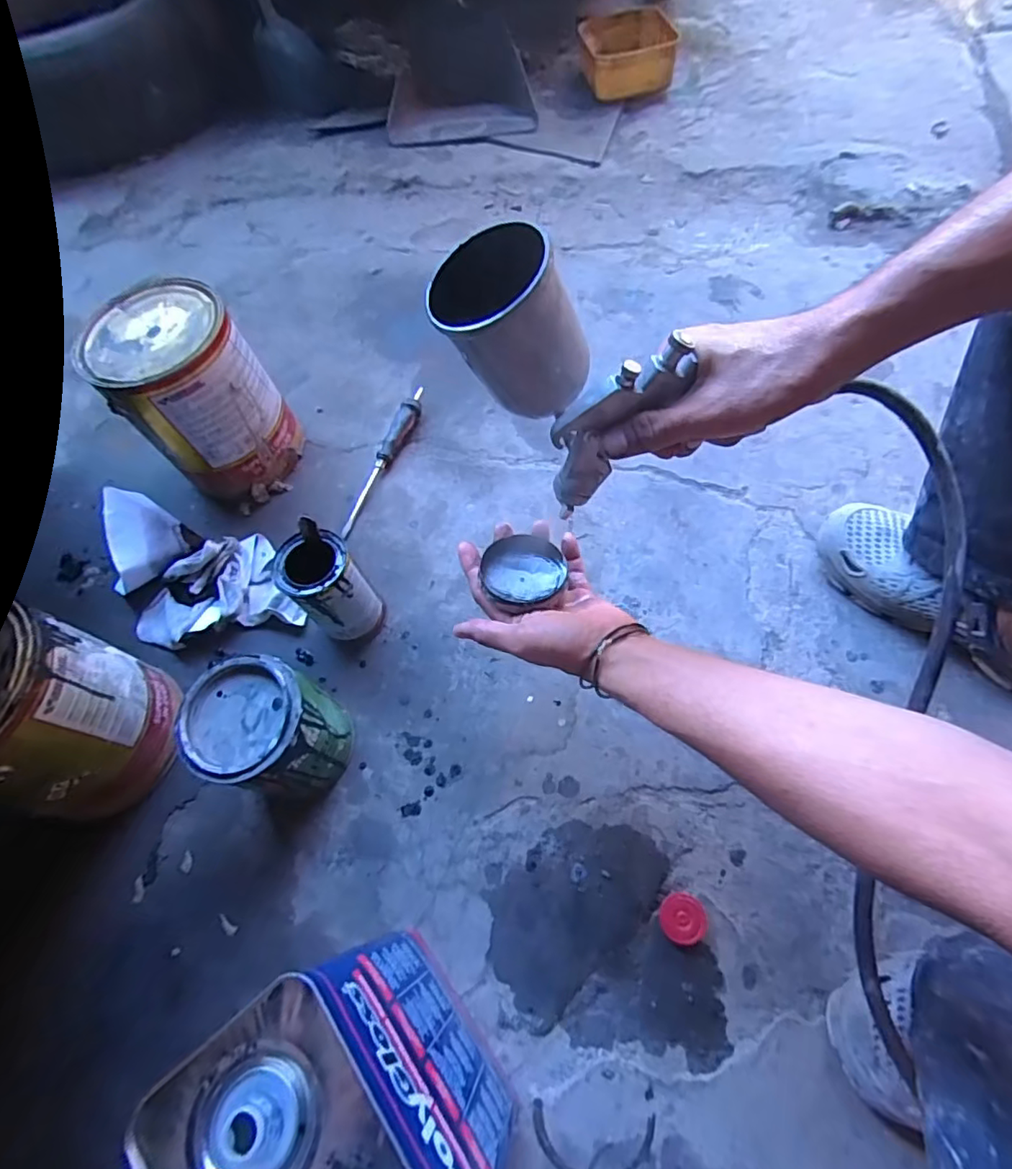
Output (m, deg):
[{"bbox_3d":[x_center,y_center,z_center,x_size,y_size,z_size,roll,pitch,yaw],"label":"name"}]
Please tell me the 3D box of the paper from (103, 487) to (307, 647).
[{"bbox_3d":[-0.354,-0.006,0.668,0.255,0.089,0.161,12,67,11],"label":"paper"}]

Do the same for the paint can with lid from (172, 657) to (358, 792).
[{"bbox_3d":[-0.214,0.136,0.535,0.104,0.137,0.103,1,65,7],"label":"paint can with lid"}]

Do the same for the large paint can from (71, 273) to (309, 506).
[{"bbox_3d":[-0.367,-0.224,0.704,0.157,0.209,0.177,-40,67,-12],"label":"large paint can"}]

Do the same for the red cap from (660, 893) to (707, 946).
[{"bbox_3d":[0.154,0.290,0.497,0.040,0.014,0.038,-3,66,6],"label":"red cap"}]

